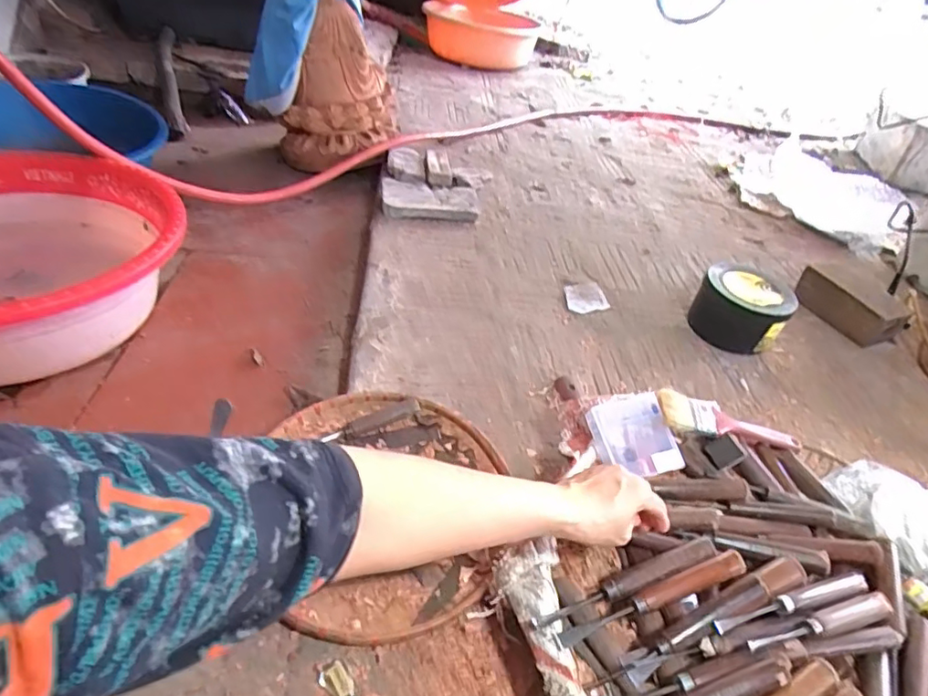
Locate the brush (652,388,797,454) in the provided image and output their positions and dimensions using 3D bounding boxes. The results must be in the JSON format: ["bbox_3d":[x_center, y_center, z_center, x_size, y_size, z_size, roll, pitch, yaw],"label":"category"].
[{"bbox_3d":[0.305,0.087,0.657,0.171,0.021,0.055,16,39,-11],"label":"brush"}]

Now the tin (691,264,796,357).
[{"bbox_3d":[0.471,-0.066,0.975,0.141,0.105,0.151,7,39,-5],"label":"tin"}]

